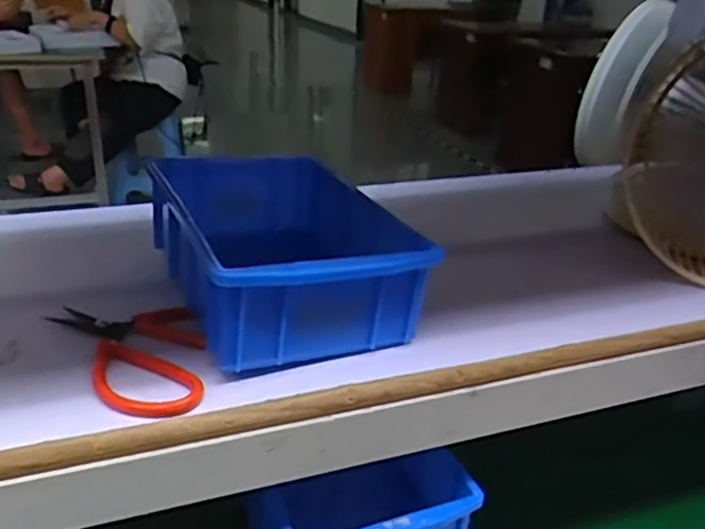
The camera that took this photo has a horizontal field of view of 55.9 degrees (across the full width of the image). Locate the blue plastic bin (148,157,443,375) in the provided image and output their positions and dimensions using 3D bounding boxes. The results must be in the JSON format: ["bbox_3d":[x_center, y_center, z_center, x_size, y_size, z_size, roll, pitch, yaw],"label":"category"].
[{"bbox_3d":[-0.048,-0.013,0.437,0.129,0.068,0.200,-9,29,-23],"label":"blue plastic bin"}]

